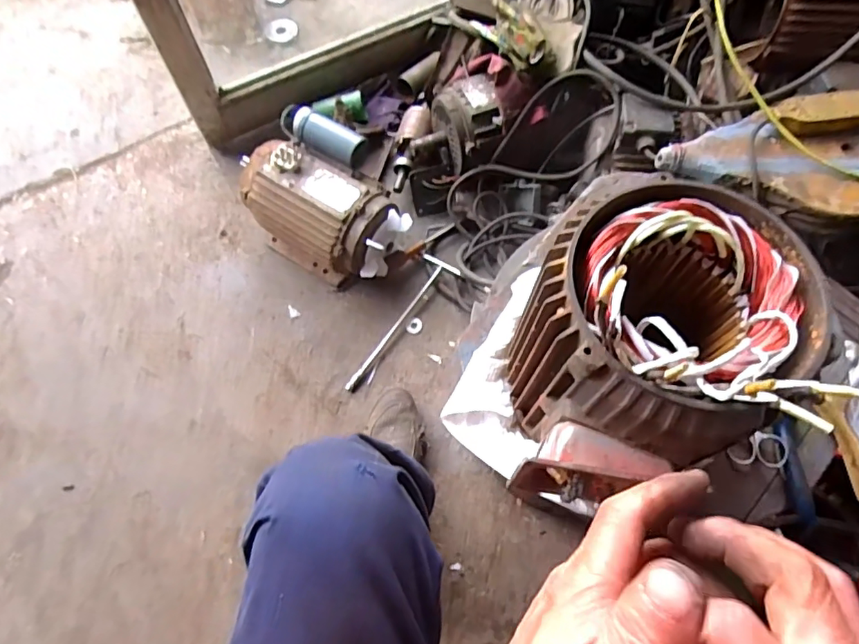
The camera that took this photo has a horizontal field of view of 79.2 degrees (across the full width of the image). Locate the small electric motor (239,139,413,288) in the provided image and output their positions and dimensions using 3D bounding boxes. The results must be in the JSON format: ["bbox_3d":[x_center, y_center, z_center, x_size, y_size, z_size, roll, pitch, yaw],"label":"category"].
[{"bbox_3d":[-0.187,-0.187,0.914,0.268,0.180,0.144,25,68,11],"label":"small electric motor"}]

